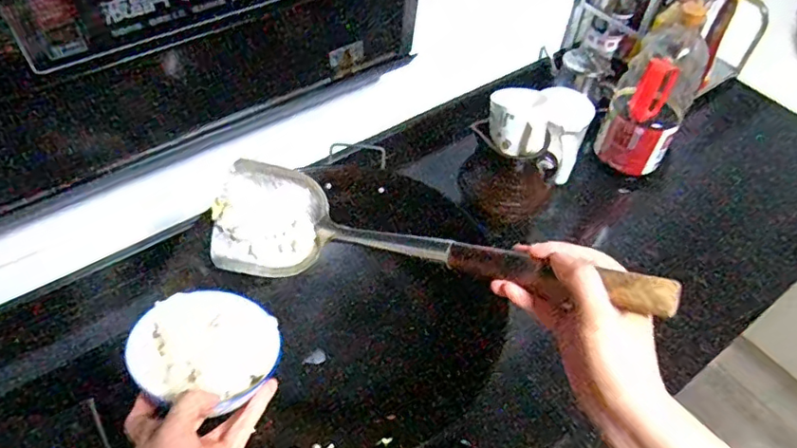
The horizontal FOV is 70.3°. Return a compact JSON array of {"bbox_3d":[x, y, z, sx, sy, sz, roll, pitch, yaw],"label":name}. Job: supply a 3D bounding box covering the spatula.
[{"bbox_3d":[0.012,0.023,0.455,0.378,0.078,0.090,11,49,27],"label":"spatula"}]

